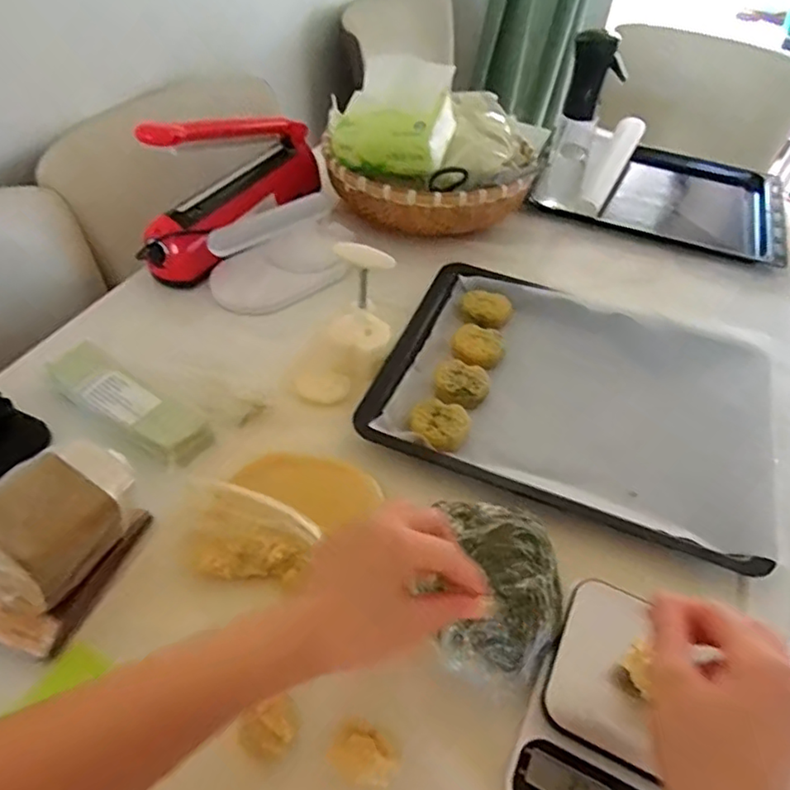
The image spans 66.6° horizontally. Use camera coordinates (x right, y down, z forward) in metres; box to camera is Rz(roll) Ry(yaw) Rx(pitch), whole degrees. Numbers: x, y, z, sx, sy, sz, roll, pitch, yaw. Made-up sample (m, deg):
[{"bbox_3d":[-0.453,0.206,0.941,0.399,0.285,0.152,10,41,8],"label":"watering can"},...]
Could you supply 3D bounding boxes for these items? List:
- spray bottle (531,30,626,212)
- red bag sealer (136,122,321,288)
[{"bbox_3d":[0.262,-0.390,0.853,0.076,0.206,0.050,14,48,9],"label":"spray bottle"},{"bbox_3d":[-0.207,-0.291,0.782,0.067,0.169,0.307,24,50,17],"label":"red bag sealer"}]

